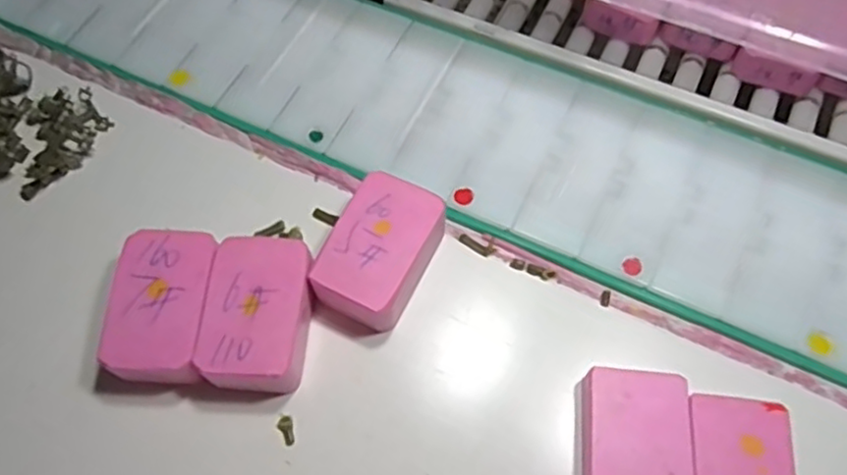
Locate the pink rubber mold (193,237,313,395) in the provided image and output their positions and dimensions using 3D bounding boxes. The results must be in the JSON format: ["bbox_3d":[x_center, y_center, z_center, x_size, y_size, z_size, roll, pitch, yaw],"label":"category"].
[{"bbox_3d":[-0.080,0.039,0.329,0.047,0.029,0.074,4,66,4],"label":"pink rubber mold"}]

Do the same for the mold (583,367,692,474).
[{"bbox_3d":[0.095,0.098,0.303,0.046,0.022,0.071,5,66,4],"label":"mold"}]

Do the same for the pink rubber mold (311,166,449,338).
[{"bbox_3d":[-0.023,0.008,0.342,0.046,0.026,0.076,25,69,12],"label":"pink rubber mold"}]

